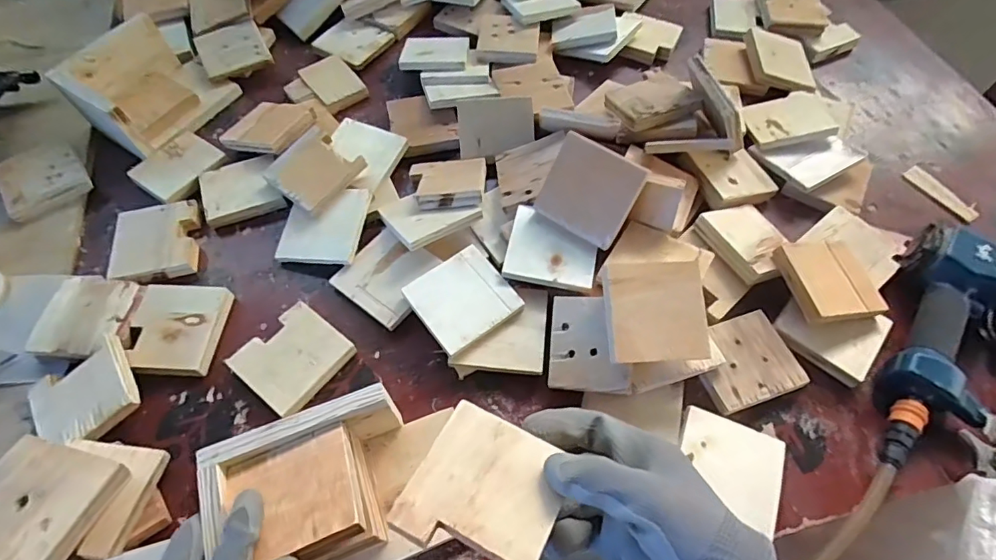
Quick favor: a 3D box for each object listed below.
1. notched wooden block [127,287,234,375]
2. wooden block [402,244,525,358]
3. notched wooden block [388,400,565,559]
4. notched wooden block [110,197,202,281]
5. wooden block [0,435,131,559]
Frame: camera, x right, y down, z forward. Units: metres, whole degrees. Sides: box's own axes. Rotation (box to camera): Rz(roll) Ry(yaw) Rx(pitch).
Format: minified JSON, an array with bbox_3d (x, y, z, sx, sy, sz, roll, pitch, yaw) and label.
[{"bbox_3d":[-0.326,0.050,0.521,0.086,0.022,0.091,-1,59,1],"label":"notched wooden block"},{"bbox_3d":[-0.035,0.019,0.517,0.091,0.018,0.087,-33,66,-20],"label":"wooden block"},{"bbox_3d":[-0.006,0.125,0.309,0.084,0.013,0.085,24,62,15],"label":"notched wooden block"},{"bbox_3d":[-0.383,-0.043,0.579,0.088,0.018,0.096,-11,61,-9],"label":"notched wooden block"},{"bbox_3d":[-0.354,0.171,0.395,0.088,0.015,0.086,18,43,0],"label":"wooden block"}]

